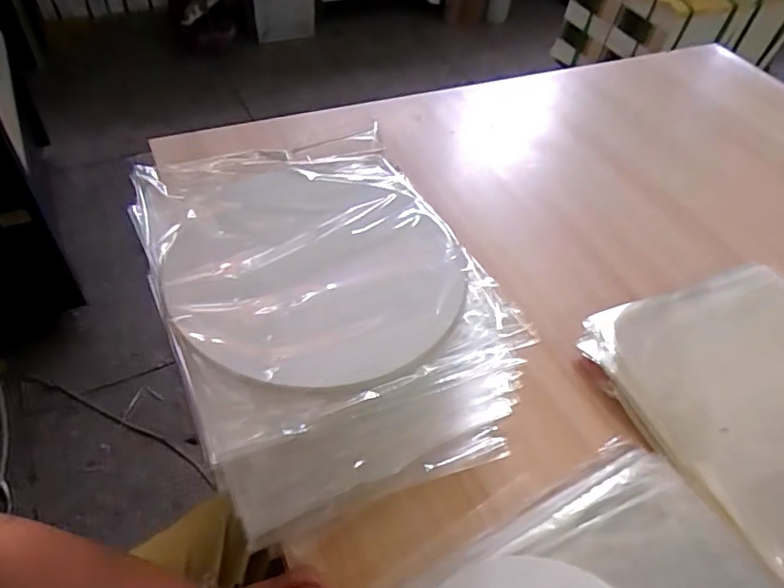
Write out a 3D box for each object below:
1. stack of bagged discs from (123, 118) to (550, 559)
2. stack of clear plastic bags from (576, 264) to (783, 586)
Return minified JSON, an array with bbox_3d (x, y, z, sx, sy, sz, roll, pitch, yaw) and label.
[{"bbox_3d":[-0.057,0.026,0.523,0.256,0.181,0.291,-15,52,-19],"label":"stack of bagged discs"},{"bbox_3d":[0.427,0.127,0.588,0.328,0.019,0.360,-18,53,-21],"label":"stack of clear plastic bags"}]

